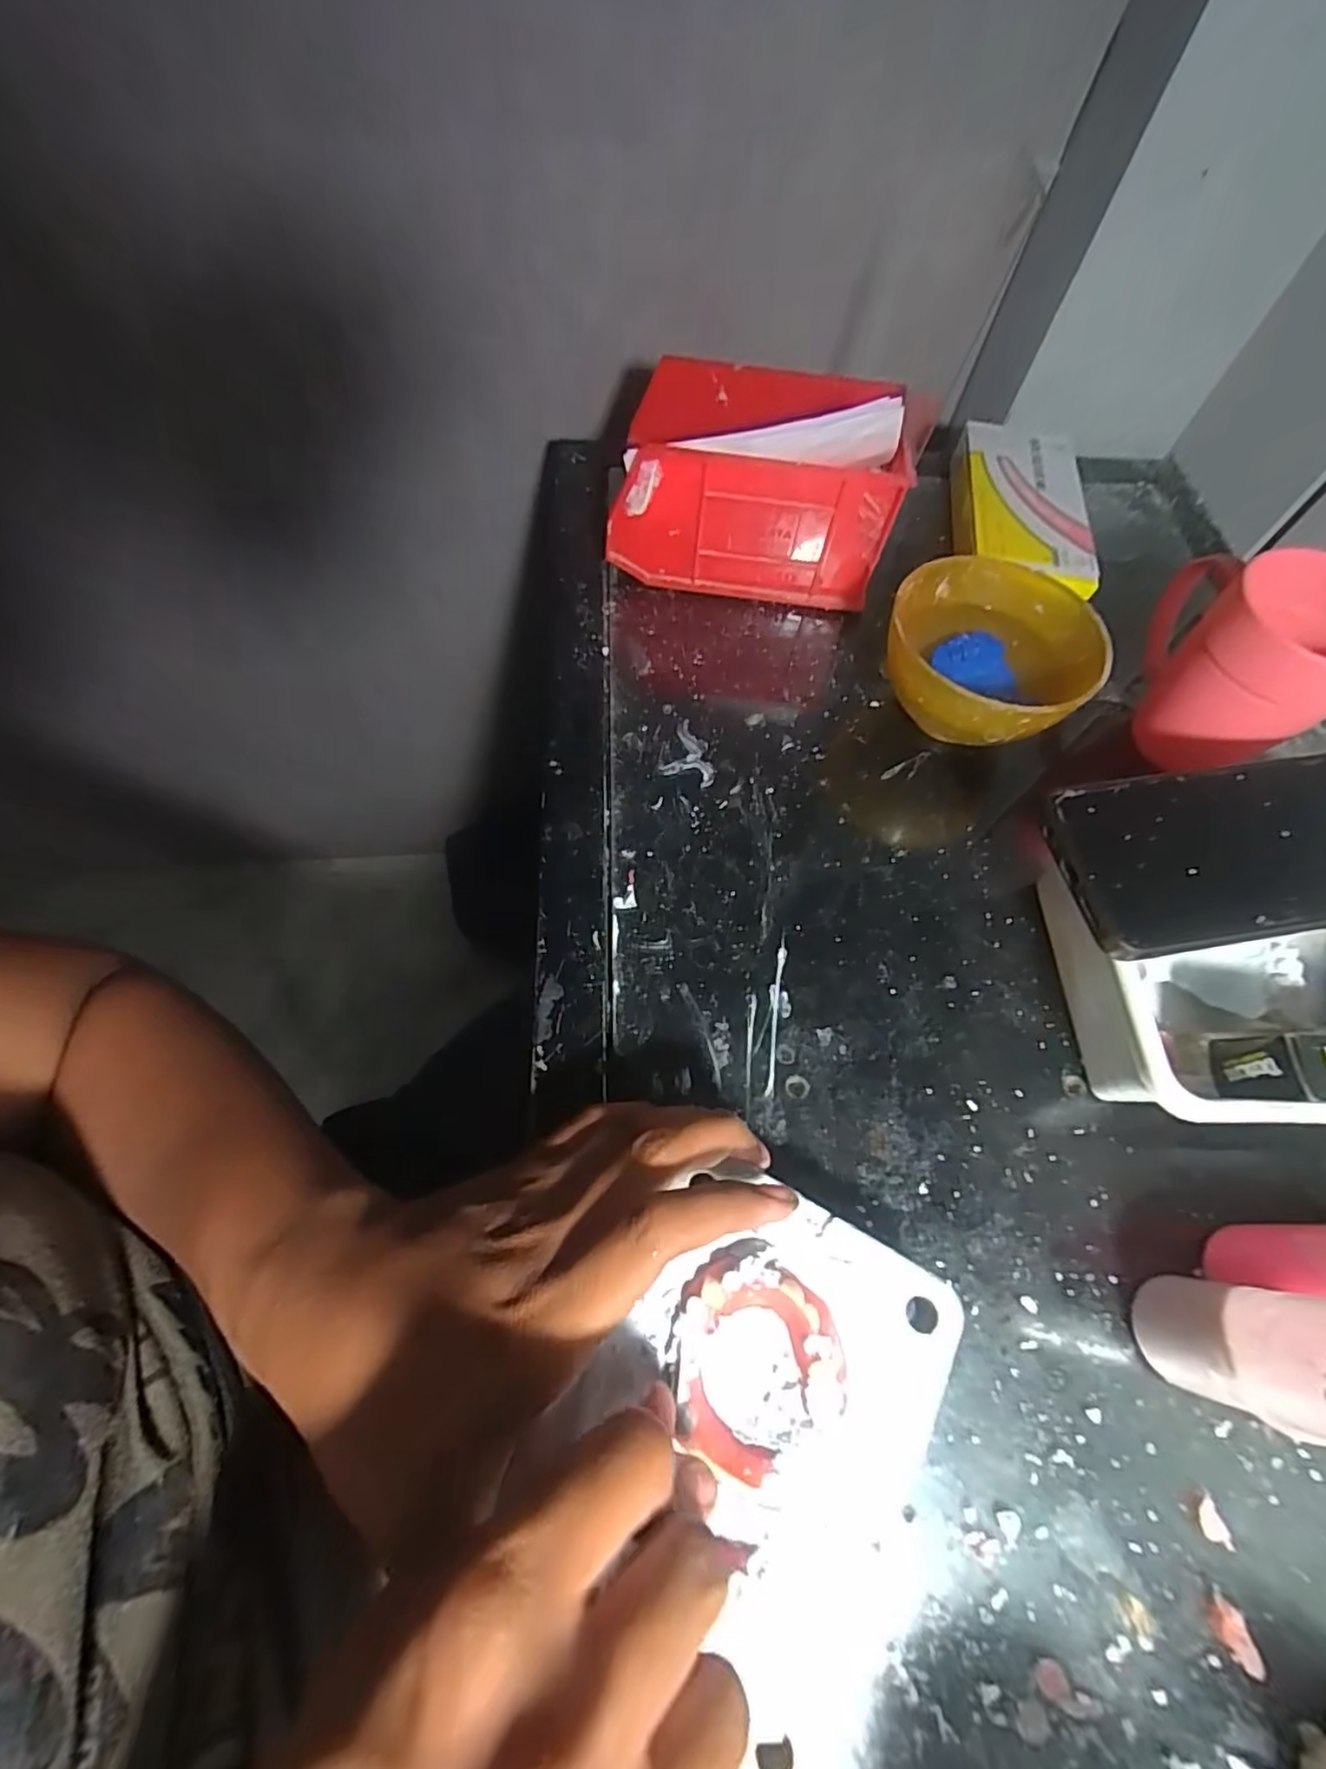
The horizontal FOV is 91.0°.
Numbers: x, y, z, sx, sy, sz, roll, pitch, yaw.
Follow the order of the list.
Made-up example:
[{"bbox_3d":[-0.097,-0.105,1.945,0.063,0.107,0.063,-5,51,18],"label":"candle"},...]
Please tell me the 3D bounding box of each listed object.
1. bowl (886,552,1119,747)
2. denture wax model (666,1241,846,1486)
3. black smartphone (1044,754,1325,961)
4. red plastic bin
[{"bbox_3d":[0.176,-0.120,0.368,0.106,0.065,0.110,1,64,-2],"label":"bowl"},{"bbox_3d":[0.029,0.155,0.213,0.057,0.013,0.056,1,64,-2],"label":"denture wax model"},{"bbox_3d":[0.249,-0.015,0.275,0.162,0.009,0.077,-8,64,-6],"label":"black smartphone"},{"bbox_3d":[0.058,-0.249,0.403,0.165,0.106,0.088,6,64,1],"label":"red plastic bin"}]

